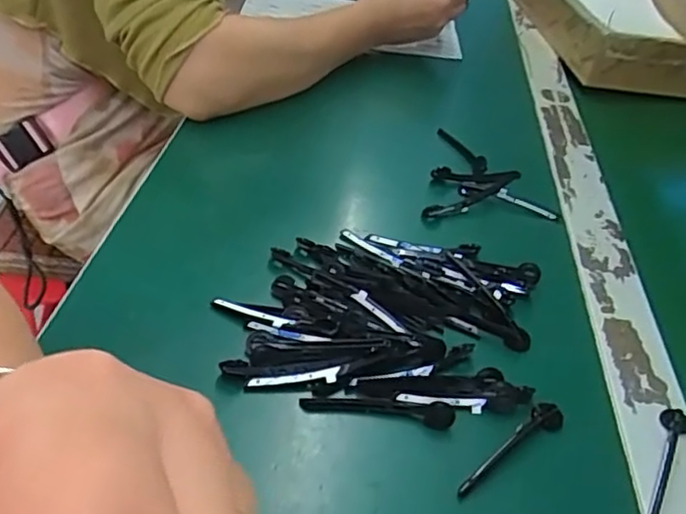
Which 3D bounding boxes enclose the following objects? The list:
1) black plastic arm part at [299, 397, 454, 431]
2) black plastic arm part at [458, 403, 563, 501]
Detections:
[{"bbox_3d":[0.017,0.075,0.306,0.074,0.004,0.012,6,40,-1],"label":"black plastic arm part"},{"bbox_3d":[0.080,0.092,0.297,0.073,0.005,0.013,-28,51,-34],"label":"black plastic arm part"}]

